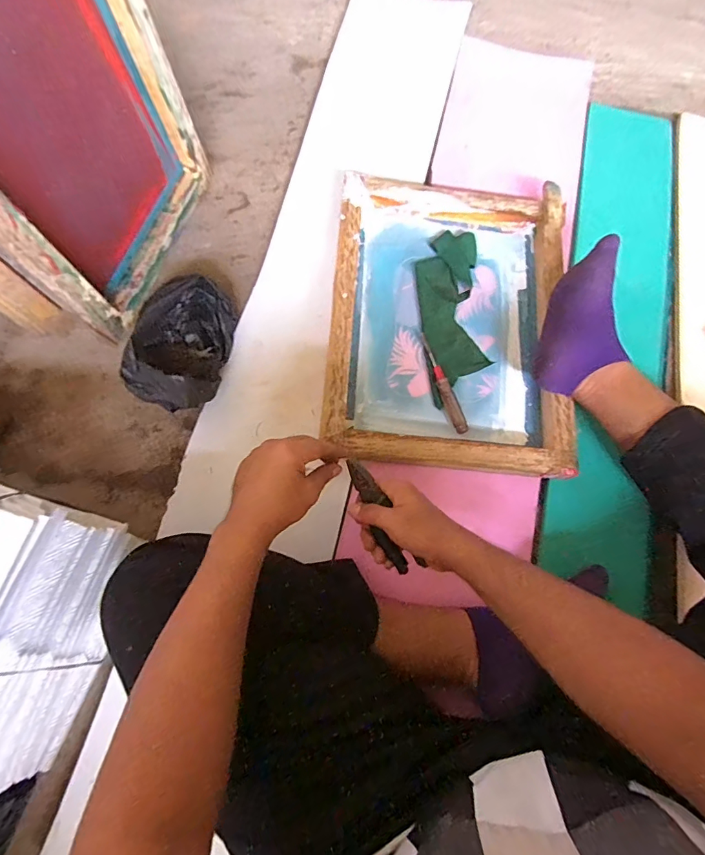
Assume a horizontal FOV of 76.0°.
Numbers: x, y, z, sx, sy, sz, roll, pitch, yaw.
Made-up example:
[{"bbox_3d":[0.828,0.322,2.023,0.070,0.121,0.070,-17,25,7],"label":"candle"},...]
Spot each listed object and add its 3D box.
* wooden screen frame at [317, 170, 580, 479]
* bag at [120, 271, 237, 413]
[{"bbox_3d":[0.147,-0.168,0.702,0.355,0.059,0.465,5,76,-2],"label":"wooden screen frame"},{"bbox_3d":[-0.234,-0.118,0.658,0.120,0.127,0.194,26,74,5],"label":"bag"}]

